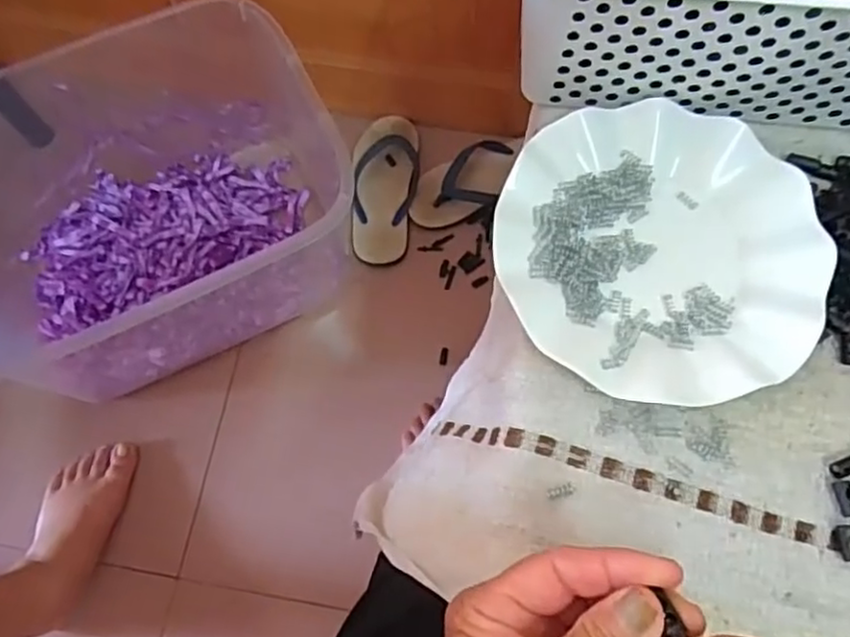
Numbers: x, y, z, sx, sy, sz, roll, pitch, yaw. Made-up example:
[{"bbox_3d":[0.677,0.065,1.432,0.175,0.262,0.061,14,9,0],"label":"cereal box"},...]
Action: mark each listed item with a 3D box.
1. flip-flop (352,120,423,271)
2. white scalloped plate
[{"bbox_3d":[-0.056,-0.190,0.970,0.097,0.036,0.234,-1,72,0],"label":"flip-flop"},{"bbox_3d":[0.135,-0.041,0.386,0.181,0.021,0.179,0,72,0],"label":"white scalloped plate"}]

